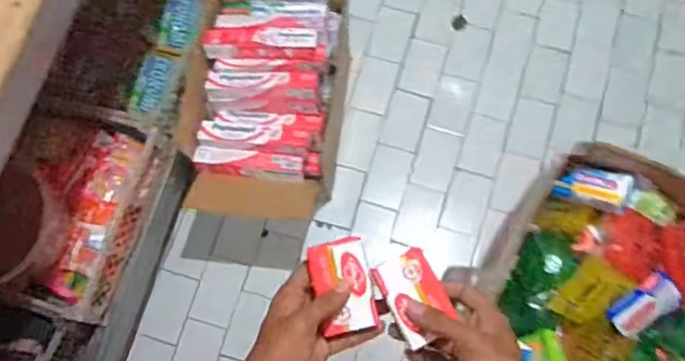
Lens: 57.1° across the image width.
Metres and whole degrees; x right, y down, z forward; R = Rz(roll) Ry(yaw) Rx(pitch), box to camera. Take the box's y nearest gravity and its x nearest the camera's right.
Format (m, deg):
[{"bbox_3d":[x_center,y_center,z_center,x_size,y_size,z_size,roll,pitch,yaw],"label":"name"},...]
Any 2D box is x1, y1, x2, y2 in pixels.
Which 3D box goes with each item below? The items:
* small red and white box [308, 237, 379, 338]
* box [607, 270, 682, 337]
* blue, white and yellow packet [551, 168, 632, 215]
[{"bbox_3d":[0.001,0.090,0.538,0.049,0.018,0.076,-15,75,-2],"label":"small red and white box"},{"bbox_3d":[0.313,0.131,0.652,0.075,0.018,0.039,-38,77,-8],"label":"box"},{"bbox_3d":[0.281,0.010,0.703,0.081,0.019,0.044,13,75,6],"label":"blue, white and yellow packet"}]

